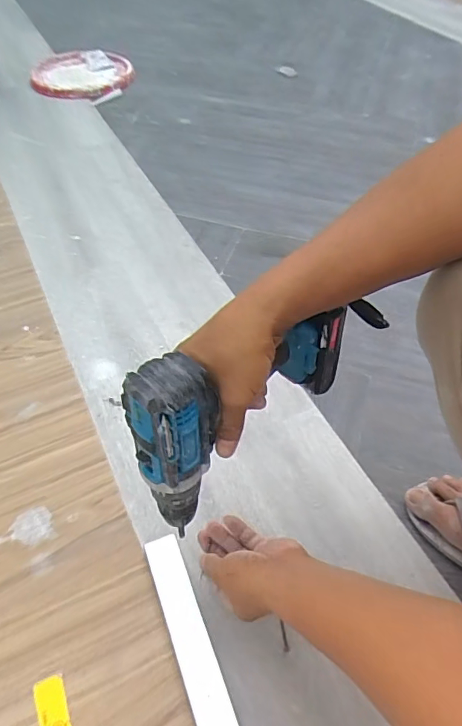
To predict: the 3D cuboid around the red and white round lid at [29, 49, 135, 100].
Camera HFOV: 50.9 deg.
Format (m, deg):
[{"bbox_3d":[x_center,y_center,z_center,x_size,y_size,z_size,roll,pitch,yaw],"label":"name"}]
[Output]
[{"bbox_3d":[-0.461,-0.901,1.508,0.302,0.028,0.345,-13,52,-11],"label":"red and white round lid"}]

